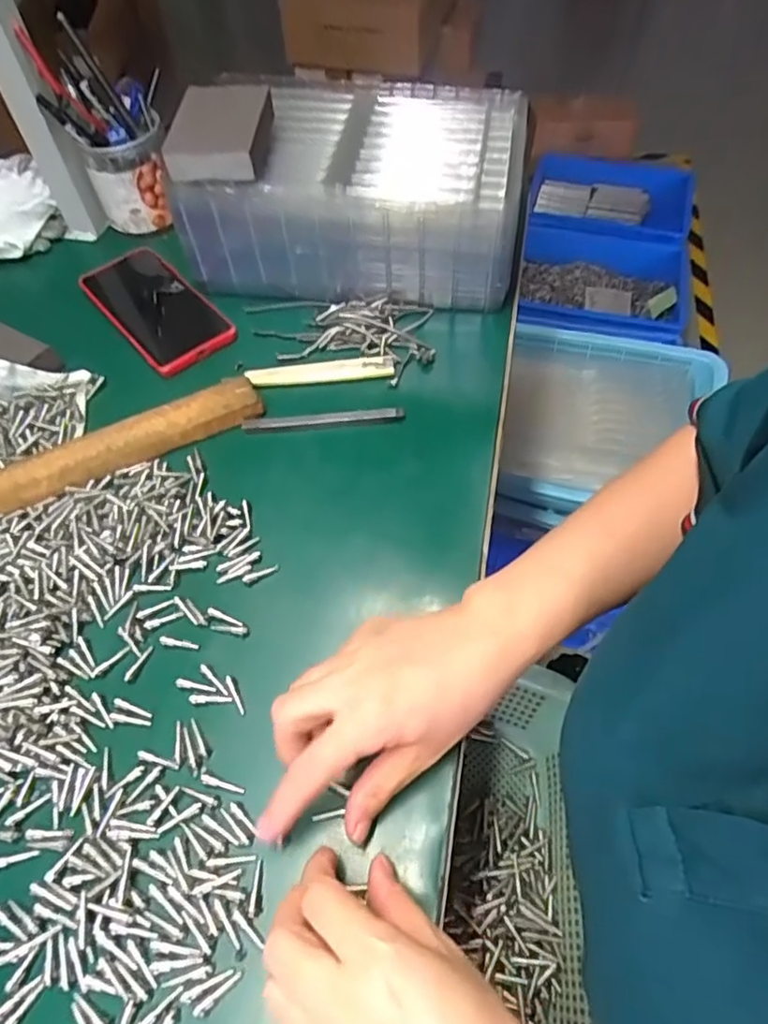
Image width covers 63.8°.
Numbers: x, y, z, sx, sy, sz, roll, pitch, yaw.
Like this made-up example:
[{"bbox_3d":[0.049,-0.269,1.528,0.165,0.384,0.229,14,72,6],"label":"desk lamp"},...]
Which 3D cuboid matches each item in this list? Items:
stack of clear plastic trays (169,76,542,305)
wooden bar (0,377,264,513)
[{"bbox_3d":[-0.022,-0.280,0.551,0.273,0.115,0.169,6,57,5],"label":"stack of clear plastic trays"},{"bbox_3d":[-0.236,-0.035,0.450,0.300,0.017,0.035,-22,59,-13],"label":"wooden bar"}]

